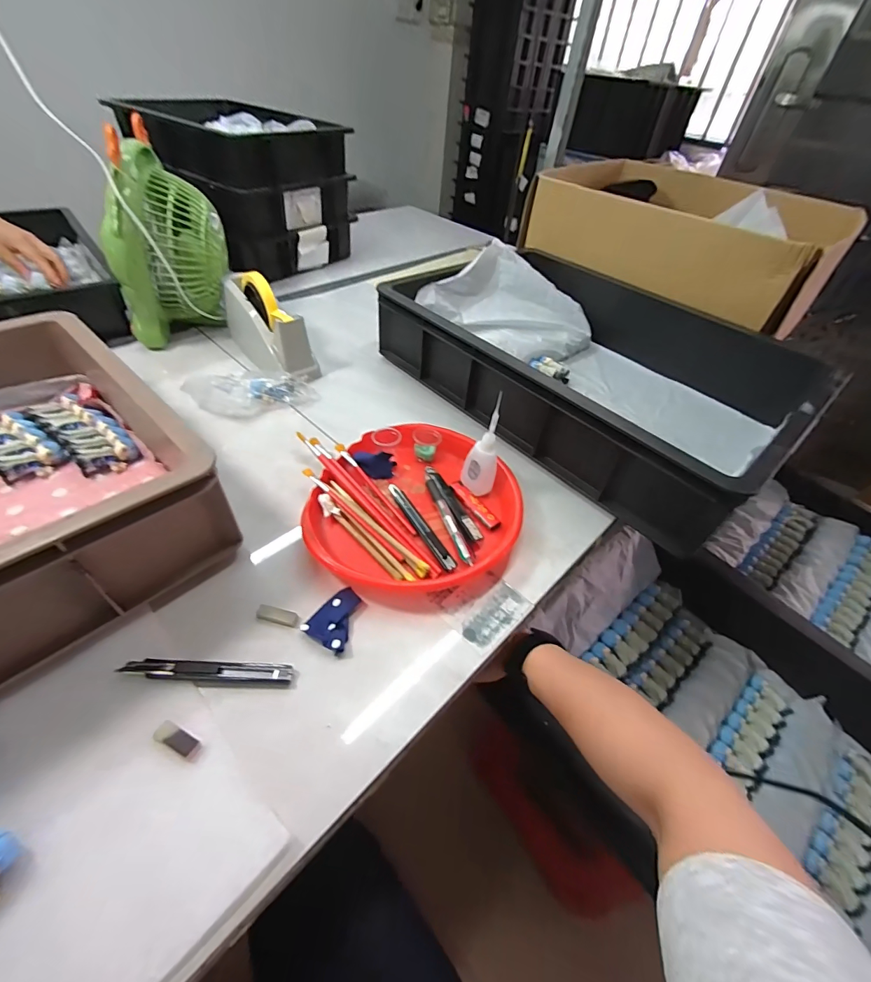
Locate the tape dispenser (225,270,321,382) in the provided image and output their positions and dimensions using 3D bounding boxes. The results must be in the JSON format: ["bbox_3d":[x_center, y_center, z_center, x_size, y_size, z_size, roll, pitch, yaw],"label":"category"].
[{"bbox_3d":[-0.272,-0.271,0.684,0.078,0.116,0.220,-27,55,-29],"label":"tape dispenser"}]

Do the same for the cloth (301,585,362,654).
[{"bbox_3d":[-0.092,0.122,0.403,0.046,0.011,0.057,29,50,19],"label":"cloth"}]

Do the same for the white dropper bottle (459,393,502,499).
[{"bbox_3d":[0.057,-0.050,0.497,0.033,0.126,0.034,-16,50,-21],"label":"white dropper bottle"}]

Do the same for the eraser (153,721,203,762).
[{"bbox_3d":[-0.196,0.191,0.321,0.041,0.004,0.014,21,48,13],"label":"eraser"}]

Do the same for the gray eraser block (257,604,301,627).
[{"bbox_3d":[-0.151,0.119,0.402,0.039,0.008,0.014,12,46,5],"label":"gray eraser block"}]

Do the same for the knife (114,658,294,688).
[{"bbox_3d":[-0.193,0.154,0.359,0.137,0.009,0.021,3,46,-3],"label":"knife"}]

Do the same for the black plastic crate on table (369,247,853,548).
[{"bbox_3d":[0.231,-0.204,0.664,0.385,0.121,0.586,-29,56,-30],"label":"black plastic crate on table"}]

